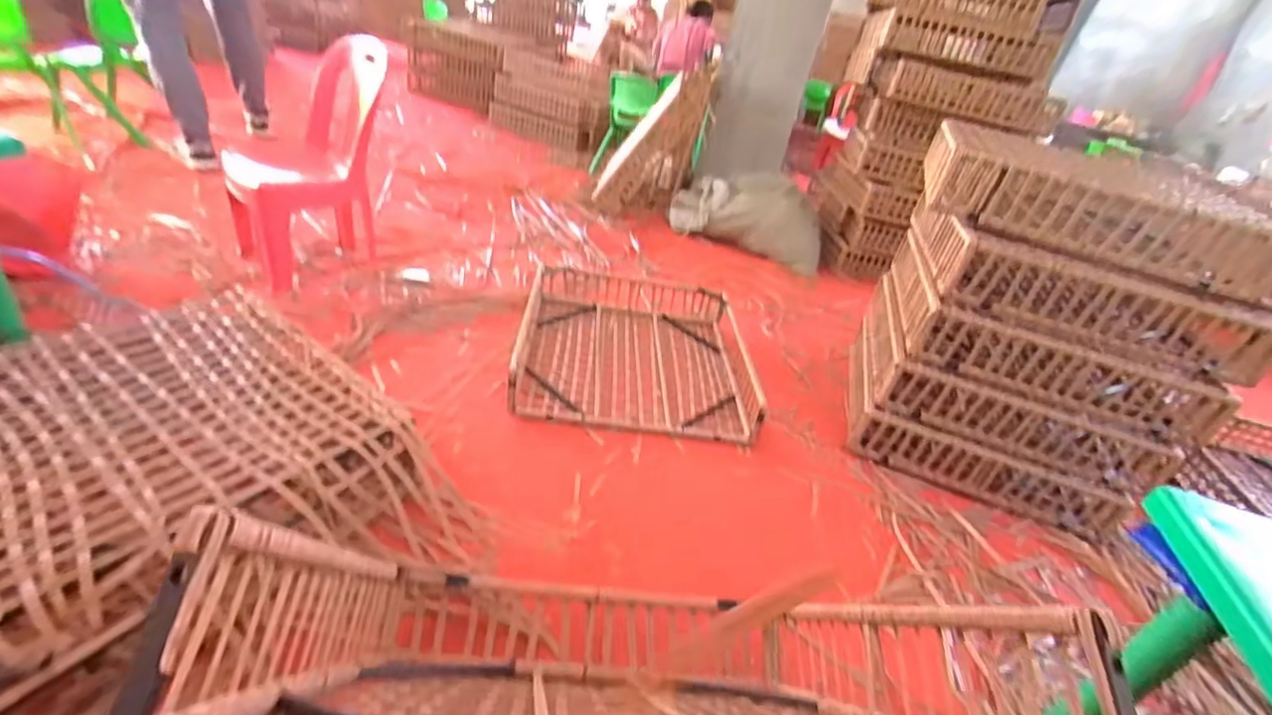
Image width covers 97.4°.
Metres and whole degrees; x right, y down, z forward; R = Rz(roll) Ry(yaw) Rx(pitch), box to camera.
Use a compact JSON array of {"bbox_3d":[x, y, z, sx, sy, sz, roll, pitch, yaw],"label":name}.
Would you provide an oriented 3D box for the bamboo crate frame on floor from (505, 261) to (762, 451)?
[{"bbox_3d":[0.000,-0.066,1.818,0.706,0.154,0.794,9,32,-6],"label":"bamboo crate frame on floor"}]

